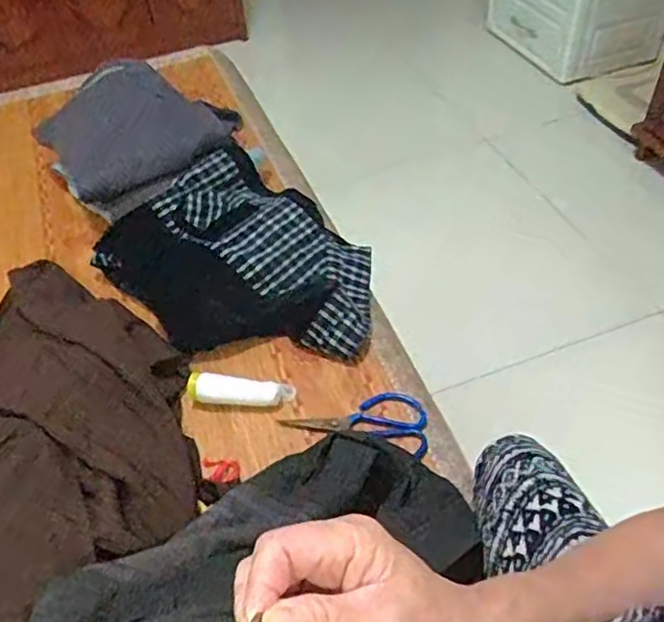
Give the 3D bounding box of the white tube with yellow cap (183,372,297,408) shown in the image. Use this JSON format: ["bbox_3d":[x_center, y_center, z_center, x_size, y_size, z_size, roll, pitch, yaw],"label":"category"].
[{"bbox_3d":[-0.123,0.108,0.841,0.140,0.033,0.039,2,49,6],"label":"white tube with yellow cap"}]

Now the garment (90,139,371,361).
[{"bbox_3d":[-0.127,-0.076,0.960,0.431,0.107,0.303,27,56,25],"label":"garment"}]

